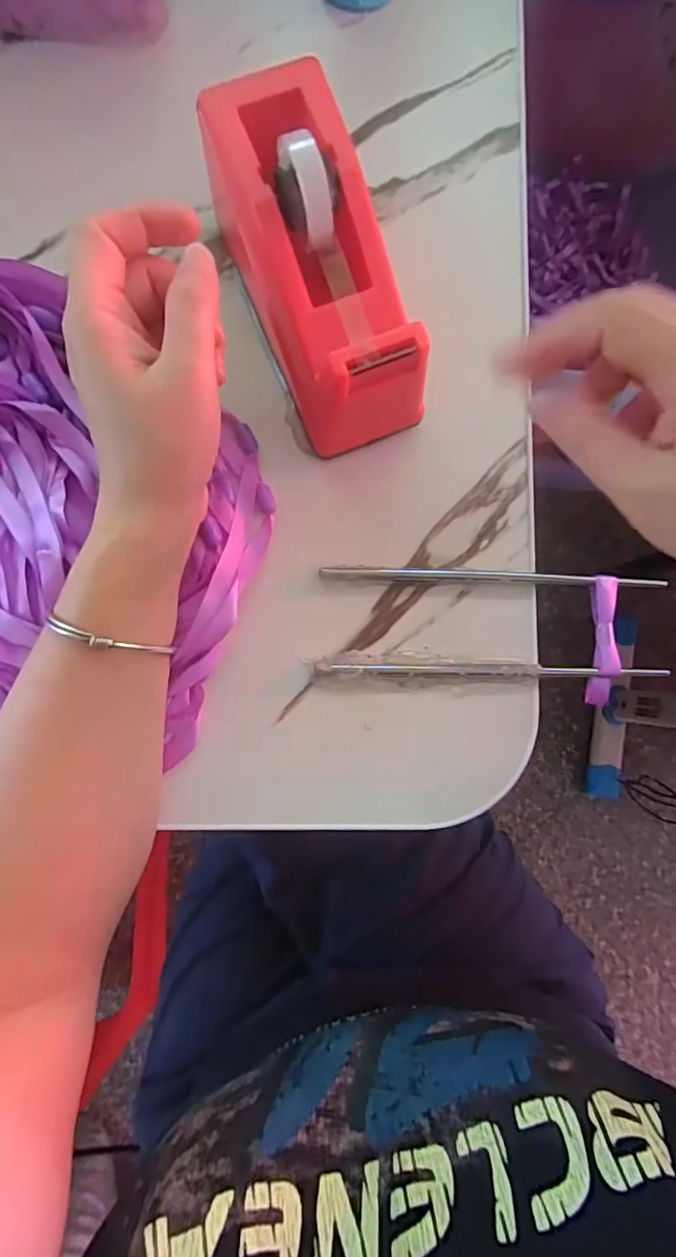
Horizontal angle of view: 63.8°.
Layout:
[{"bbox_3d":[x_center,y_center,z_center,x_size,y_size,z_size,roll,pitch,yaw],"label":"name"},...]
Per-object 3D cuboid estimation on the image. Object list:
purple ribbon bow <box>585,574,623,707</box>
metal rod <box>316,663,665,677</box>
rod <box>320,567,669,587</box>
[{"bbox_3d":[0.140,0.007,0.289,0.011,0.016,0.067,2,85,-4],"label":"purple ribbon bow"},{"bbox_3d":[0.081,0.021,0.282,0.183,0.009,0.006,1,85,-4],"label":"metal rod"},{"bbox_3d":[0.083,-0.028,0.288,0.181,0.006,0.006,2,85,-4],"label":"rod"}]

